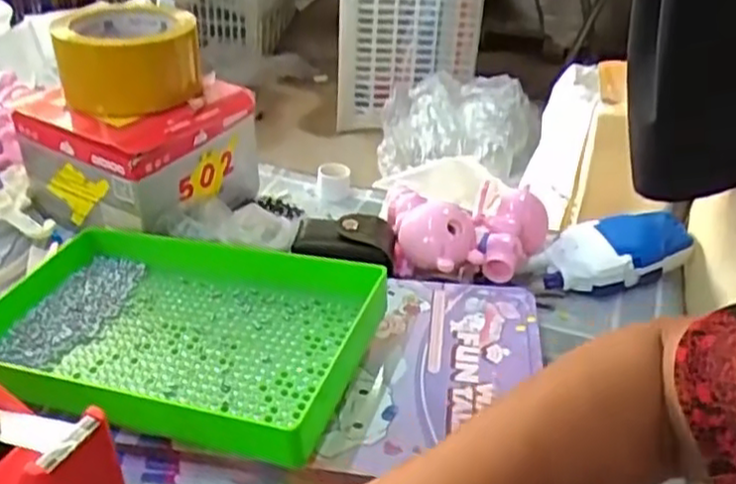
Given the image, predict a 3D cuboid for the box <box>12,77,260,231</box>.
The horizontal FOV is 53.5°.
[{"bbox_3d":[-0.195,-0.081,0.632,0.152,0.100,0.149,22,38,23],"label":"box"}]

